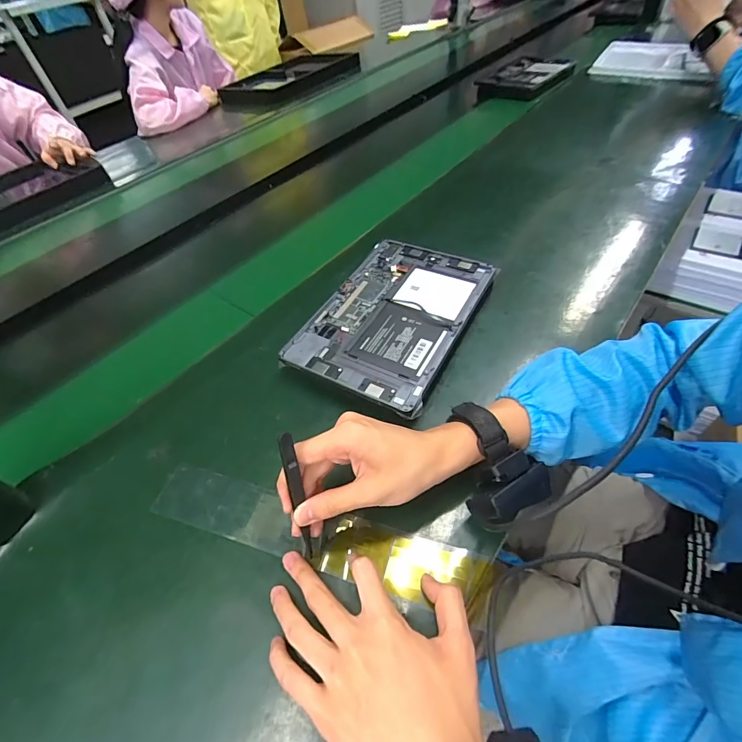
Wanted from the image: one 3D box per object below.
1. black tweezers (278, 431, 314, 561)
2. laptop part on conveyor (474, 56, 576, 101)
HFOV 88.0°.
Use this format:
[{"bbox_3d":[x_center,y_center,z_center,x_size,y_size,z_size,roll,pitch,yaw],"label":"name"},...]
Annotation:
[{"bbox_3d":[-0.055,0.097,0.291,0.010,0.113,0.005,-6,21,1],"label":"black tweezers"},{"bbox_3d":[0.414,-0.778,1.021,0.171,0.041,0.310,32,60,28],"label":"laptop part on conveyor"}]

